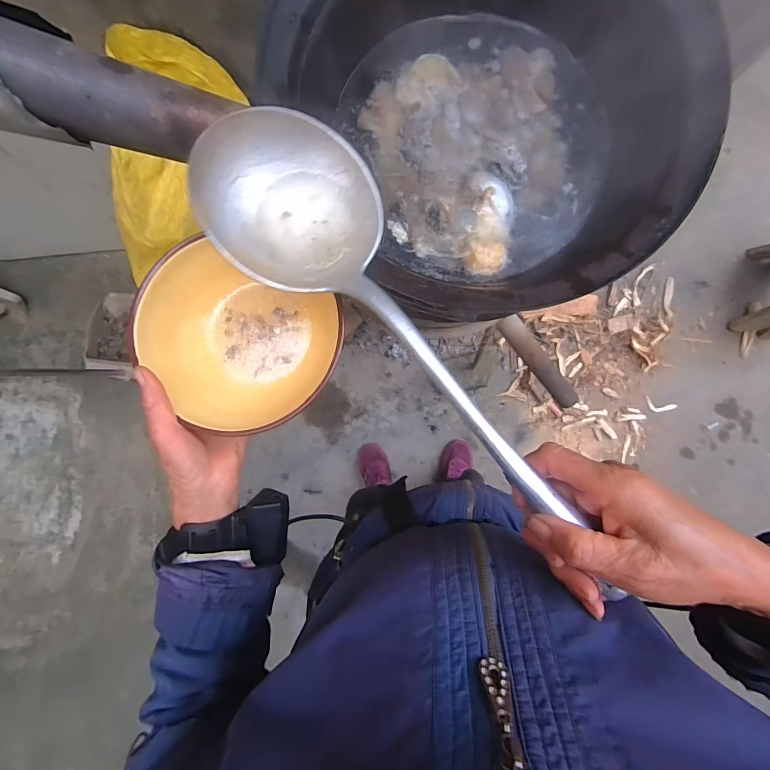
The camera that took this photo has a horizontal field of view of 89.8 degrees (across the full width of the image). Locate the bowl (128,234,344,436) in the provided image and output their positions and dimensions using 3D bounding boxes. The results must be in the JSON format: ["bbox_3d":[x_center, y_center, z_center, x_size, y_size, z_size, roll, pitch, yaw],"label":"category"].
[{"bbox_3d":[-0.135,-0.039,0.358,0.165,0.062,0.150,0,85,1],"label":"bowl"}]

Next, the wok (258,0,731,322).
[{"bbox_3d":[0.112,-0.278,0.381,0.370,0.149,0.396,0,87,3],"label":"wok"}]

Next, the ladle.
[{"bbox_3d":[0.000,-0.052,0.242,0.109,0.064,0.317,-37,75,-2],"label":"ladle"}]

